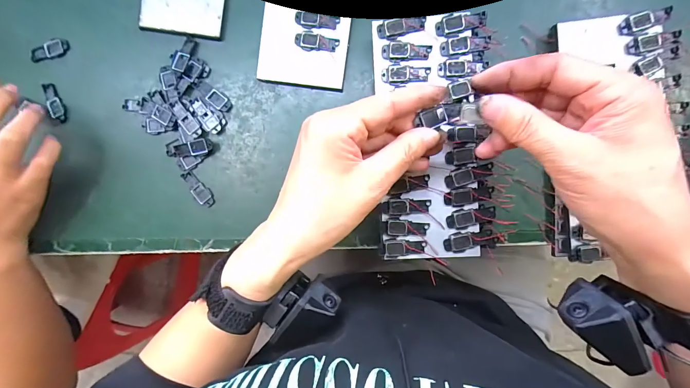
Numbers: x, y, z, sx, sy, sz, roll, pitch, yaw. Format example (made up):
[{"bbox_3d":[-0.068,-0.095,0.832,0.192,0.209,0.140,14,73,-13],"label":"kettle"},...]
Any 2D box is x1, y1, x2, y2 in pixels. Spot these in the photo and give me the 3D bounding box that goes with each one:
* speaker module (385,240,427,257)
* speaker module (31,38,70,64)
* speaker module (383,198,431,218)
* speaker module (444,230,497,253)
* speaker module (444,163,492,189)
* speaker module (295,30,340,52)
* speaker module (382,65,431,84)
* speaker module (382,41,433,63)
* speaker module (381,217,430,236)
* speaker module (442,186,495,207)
[{"bbox_3d":[0.052,0.046,0.277,0.034,0.004,0.013,-3,95,4],"label":"speaker module"},{"bbox_3d":[-0.294,-0.142,0.322,0.039,0.004,0.018,-16,94,5],"label":"speaker module"},{"bbox_3d":[0.052,0.012,0.276,0.040,0.004,0.015,-2,95,4],"label":"speaker module"},{"bbox_3d":[0.105,0.040,0.273,0.043,0.004,0.017,-5,95,4],"label":"speaker module"},{"bbox_3d":[0.103,-0.016,0.270,0.040,0.004,0.014,-20,94,5],"label":"speaker module"},{"bbox_3d":[-0.025,-0.138,0.295,0.039,0.005,0.016,8,96,3],"label":"speaker module"},{"bbox_3d":[0.051,-0.100,0.270,0.039,0.004,0.015,2,95,3],"label":"speaker module"},{"bbox_3d":[0.051,-0.118,0.269,0.040,0.004,0.017,1,95,3],"label":"speaker module"},{"bbox_3d":[0.051,0.028,0.276,0.040,0.004,0.016,1,95,3],"label":"speaker module"},{"bbox_3d":[0.103,0.002,0.271,0.039,0.005,0.014,-6,95,4],"label":"speaker module"}]

